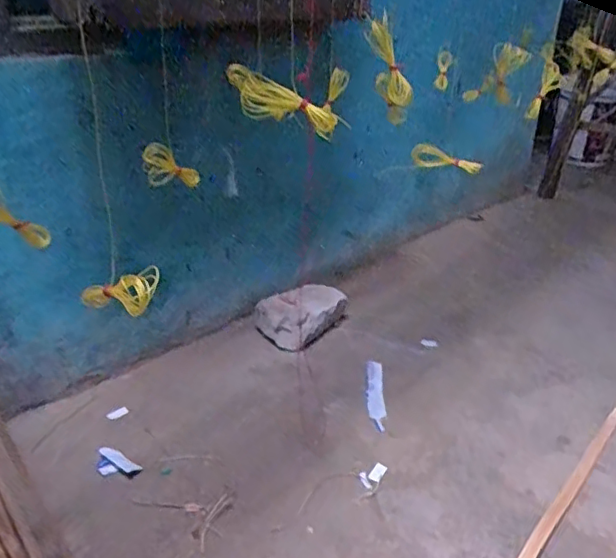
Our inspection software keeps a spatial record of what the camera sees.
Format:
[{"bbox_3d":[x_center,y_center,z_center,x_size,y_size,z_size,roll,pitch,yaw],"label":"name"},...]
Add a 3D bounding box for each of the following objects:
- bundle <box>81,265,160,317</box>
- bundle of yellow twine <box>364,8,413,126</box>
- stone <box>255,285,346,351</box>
[{"bbox_3d":[-0.148,0.012,0.463,0.093,0.032,0.021,-6,19,38],"label":"bundle"},{"bbox_3d":[0.090,-0.228,0.634,0.035,0.111,0.027,-20,9,-31],"label":"bundle of yellow twine"},{"bbox_3d":[-0.005,0.084,1.290,0.209,0.108,0.115,-6,27,-12],"label":"stone"}]

